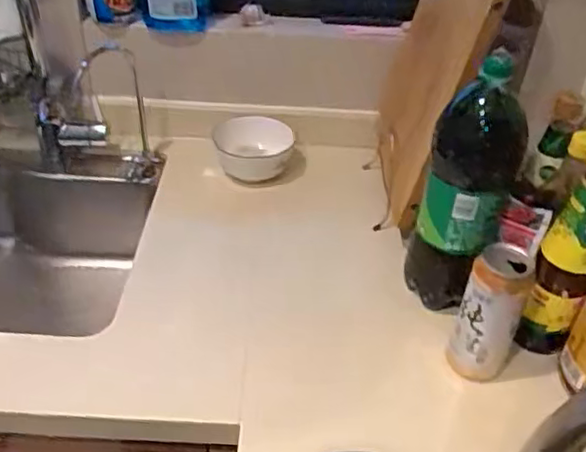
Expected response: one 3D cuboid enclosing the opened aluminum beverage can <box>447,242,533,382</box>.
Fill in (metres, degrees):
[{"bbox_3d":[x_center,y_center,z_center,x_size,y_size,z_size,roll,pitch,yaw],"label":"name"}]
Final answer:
[{"bbox_3d":[0.218,0.106,0.722,0.061,0.171,0.064,2,39,-2],"label":"opened aluminum beverage can"}]

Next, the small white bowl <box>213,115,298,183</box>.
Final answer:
[{"bbox_3d":[-0.062,-0.125,1.015,0.111,0.066,0.097,-5,40,-11],"label":"small white bowl"}]

